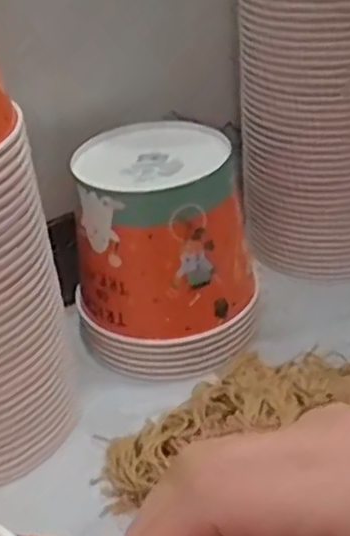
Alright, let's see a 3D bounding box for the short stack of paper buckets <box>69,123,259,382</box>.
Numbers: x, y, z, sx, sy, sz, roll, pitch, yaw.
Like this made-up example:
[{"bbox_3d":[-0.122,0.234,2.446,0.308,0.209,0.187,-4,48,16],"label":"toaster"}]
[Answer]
[{"bbox_3d":[-0.012,-0.018,0.618,0.148,0.160,0.150,-6,38,-1],"label":"short stack of paper buckets"}]

